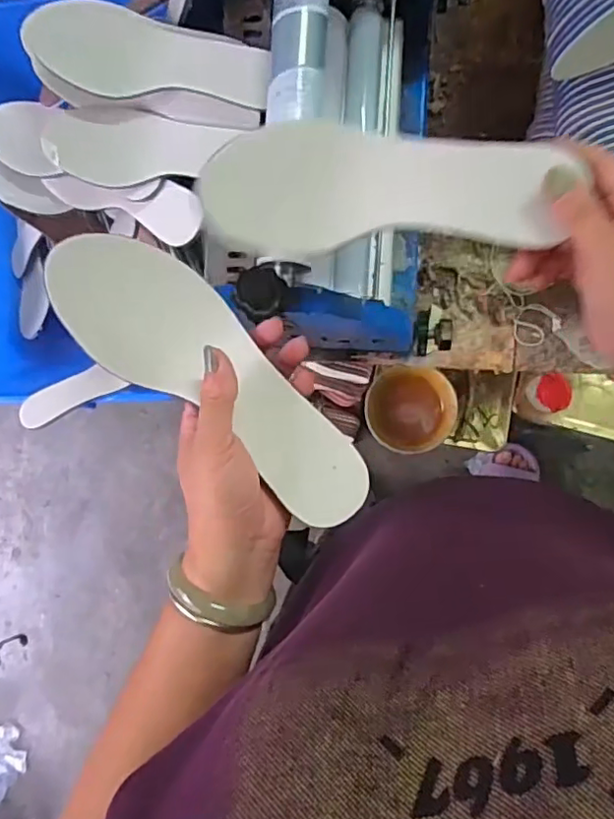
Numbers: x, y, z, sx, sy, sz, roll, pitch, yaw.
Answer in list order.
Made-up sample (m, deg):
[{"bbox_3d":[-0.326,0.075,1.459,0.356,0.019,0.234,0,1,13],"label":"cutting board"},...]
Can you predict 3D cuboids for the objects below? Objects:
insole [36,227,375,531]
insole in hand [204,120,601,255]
[{"bbox_3d":[-0.052,-0.016,0.361,0.227,0.040,0.074,42,94,0],"label":"insole"},{"bbox_3d":[0.044,-0.142,0.380,0.214,0.042,0.075,3,88,10],"label":"insole in hand"}]

